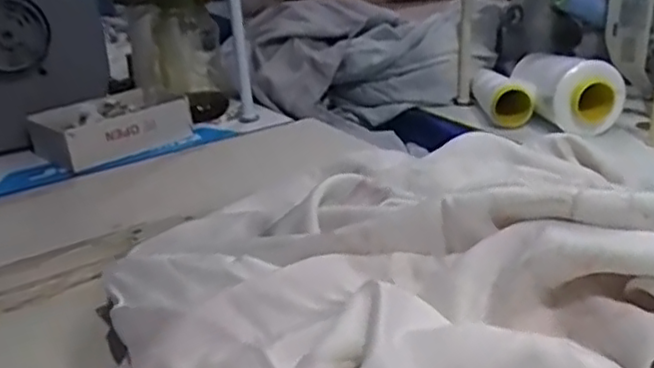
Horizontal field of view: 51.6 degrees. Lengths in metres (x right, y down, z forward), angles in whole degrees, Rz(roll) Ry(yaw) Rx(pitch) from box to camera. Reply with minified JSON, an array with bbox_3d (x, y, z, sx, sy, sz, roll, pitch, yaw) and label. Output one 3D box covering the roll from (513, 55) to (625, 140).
[{"bbox_3d":[0.306,-0.129,0.886,0.086,0.078,0.159,-9,24,-5],"label":"roll"}]

